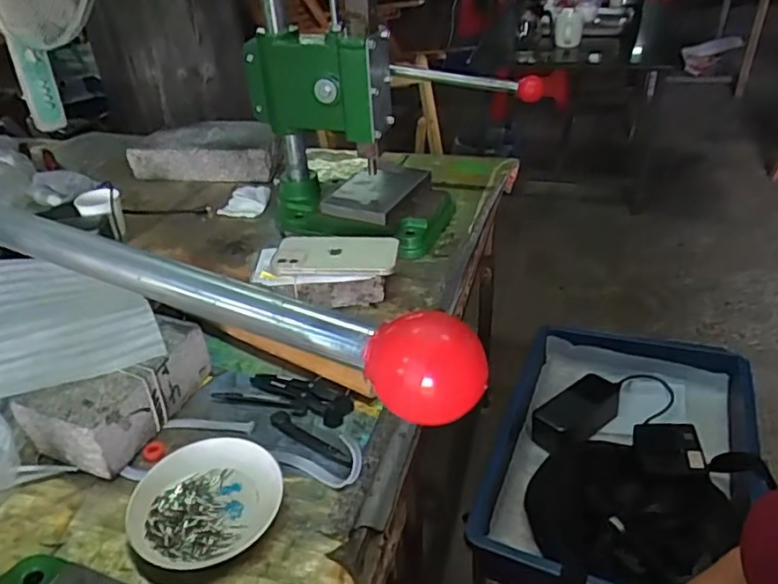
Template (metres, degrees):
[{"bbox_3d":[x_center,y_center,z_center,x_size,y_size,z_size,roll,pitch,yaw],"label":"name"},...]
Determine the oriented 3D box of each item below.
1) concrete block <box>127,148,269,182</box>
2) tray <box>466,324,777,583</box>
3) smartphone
[{"bbox_3d":[-0.329,-0.218,1.033,0.250,0.058,0.027,2,34,8],"label":"concrete block"},{"bbox_3d":[0.293,0.206,0.761,0.276,0.089,0.421,11,37,21],"label":"tray"},{"bbox_3d":[-0.061,-0.048,0.725,0.143,0.013,0.080,2,34,9],"label":"smartphone"}]

